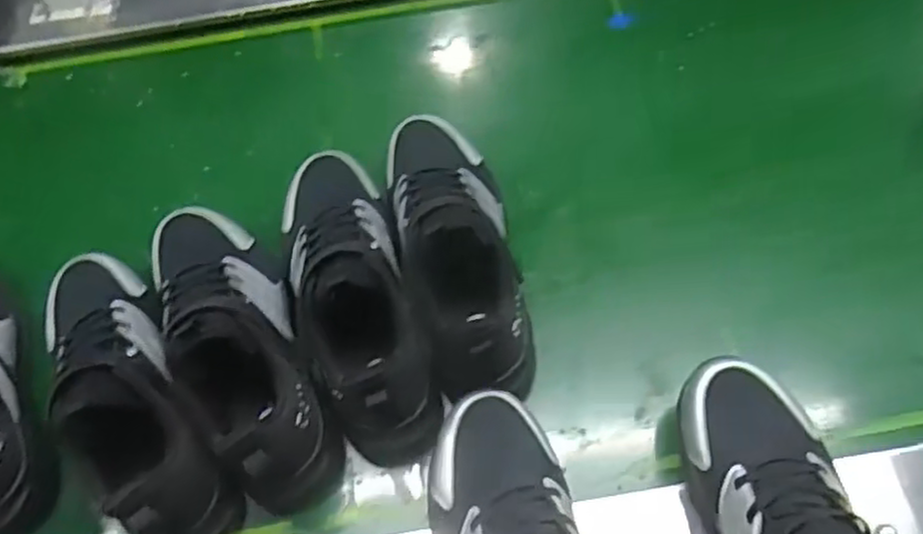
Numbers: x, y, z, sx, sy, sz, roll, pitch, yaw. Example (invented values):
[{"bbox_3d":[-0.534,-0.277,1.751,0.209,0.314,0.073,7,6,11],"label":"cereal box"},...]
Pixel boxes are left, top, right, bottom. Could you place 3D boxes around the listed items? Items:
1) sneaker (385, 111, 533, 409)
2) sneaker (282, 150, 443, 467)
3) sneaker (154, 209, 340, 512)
[{"bbox_3d":[-0.004,-0.026,0.594,0.098,0.126,0.270,-11,63,-3],"label":"sneaker"},{"bbox_3d":[-0.090,0.013,0.579,0.091,0.119,0.275,-17,63,-6],"label":"sneaker"},{"bbox_3d":[-0.182,0.050,0.568,0.094,0.129,0.274,-27,65,-11],"label":"sneaker"}]

